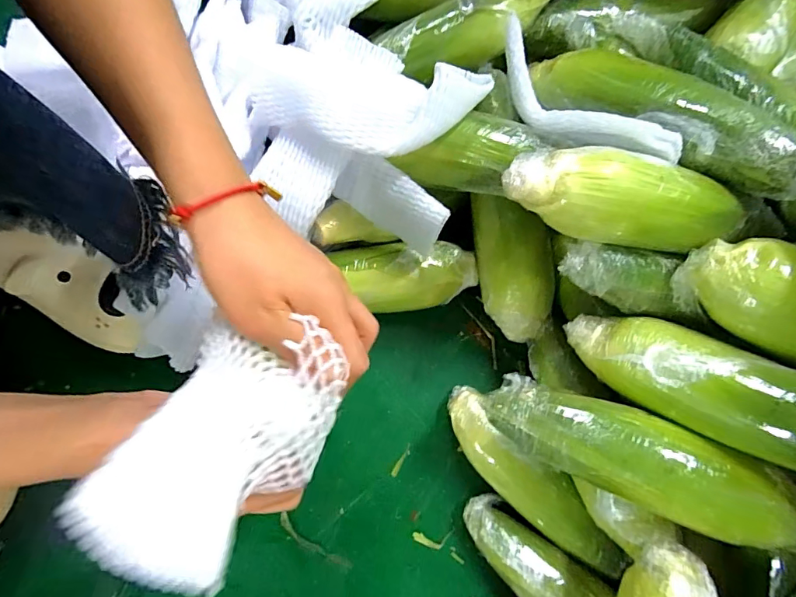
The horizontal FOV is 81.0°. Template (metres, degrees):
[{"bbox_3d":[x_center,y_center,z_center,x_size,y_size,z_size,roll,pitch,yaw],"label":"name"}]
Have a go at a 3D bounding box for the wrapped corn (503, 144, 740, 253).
[{"bbox_3d":[0.150,-0.064,0.311,0.161,0.058,0.047,5,80,0],"label":"wrapped corn"}]

